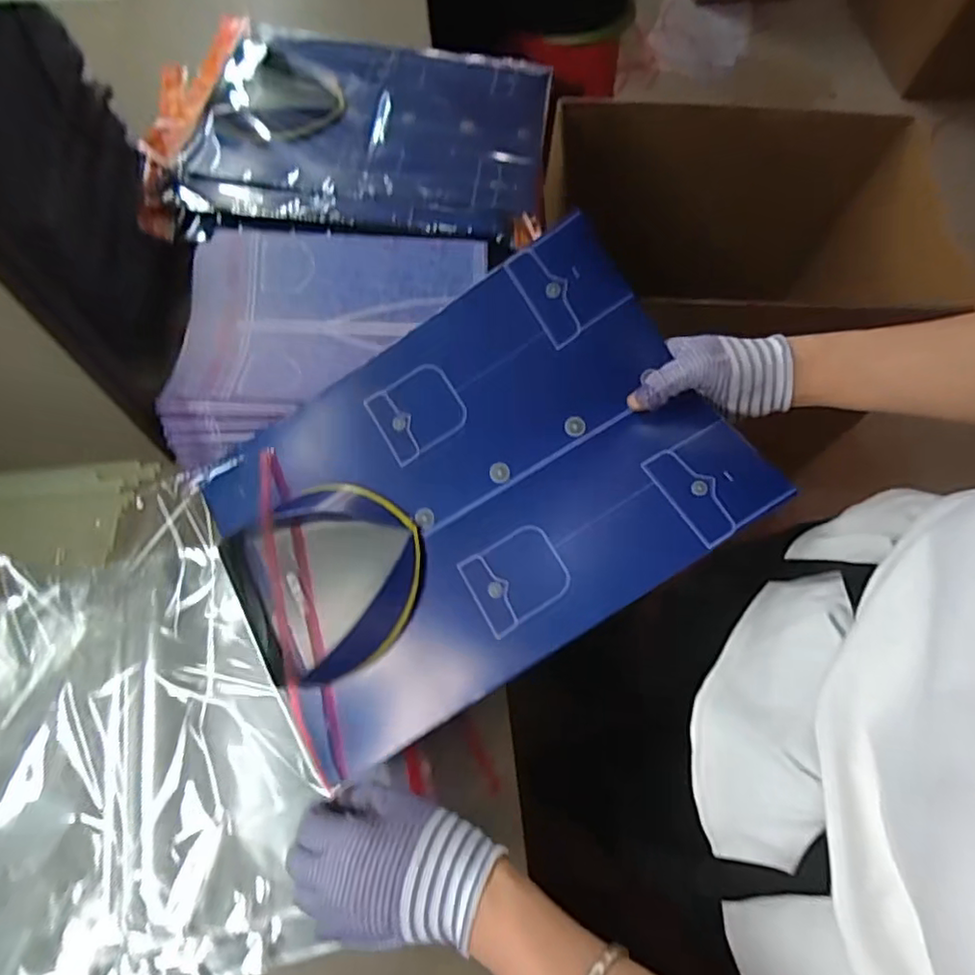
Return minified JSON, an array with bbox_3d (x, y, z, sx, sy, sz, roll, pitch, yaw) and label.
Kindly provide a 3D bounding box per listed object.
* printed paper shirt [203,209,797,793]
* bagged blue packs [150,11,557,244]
[{"bbox_3d":[-0.021,0.001,0.463,0.385,0.046,0.275,-32,70,3],"label":"printed paper shirt"},{"bbox_3d":[-0.165,-0.433,0.717,0.479,0.054,0.360,1,66,-1],"label":"bagged blue packs"}]

